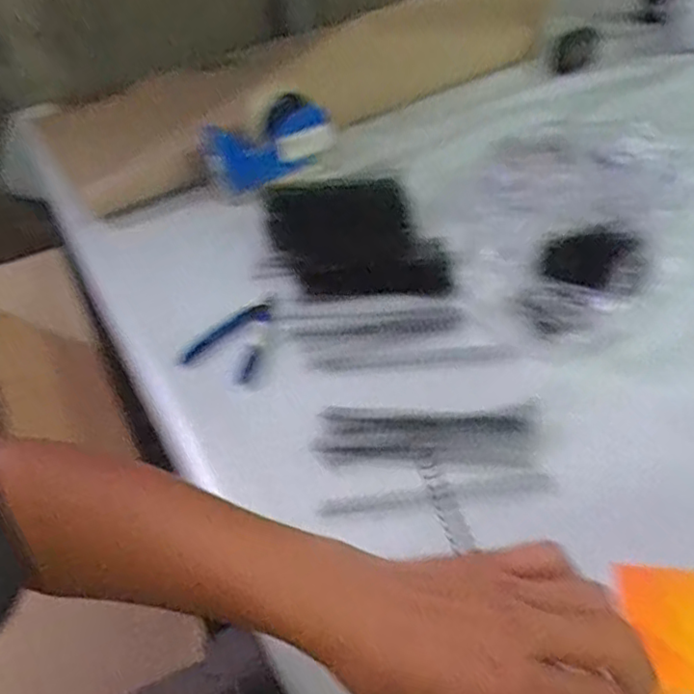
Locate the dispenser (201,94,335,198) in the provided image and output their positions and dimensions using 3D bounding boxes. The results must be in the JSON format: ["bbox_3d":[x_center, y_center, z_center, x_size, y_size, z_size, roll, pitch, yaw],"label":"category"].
[{"bbox_3d":[-0.090,-0.252,0.799,0.161,0.076,0.057,-24,43,-17],"label":"dispenser"}]

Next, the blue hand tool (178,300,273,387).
[{"bbox_3d":[-0.098,-0.010,0.598,0.073,0.008,0.098,13,46,24],"label":"blue hand tool"}]

